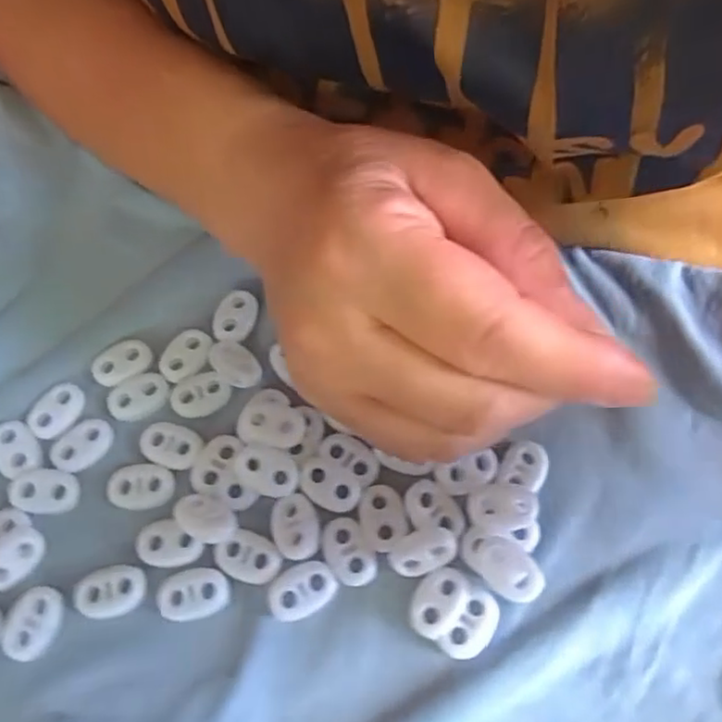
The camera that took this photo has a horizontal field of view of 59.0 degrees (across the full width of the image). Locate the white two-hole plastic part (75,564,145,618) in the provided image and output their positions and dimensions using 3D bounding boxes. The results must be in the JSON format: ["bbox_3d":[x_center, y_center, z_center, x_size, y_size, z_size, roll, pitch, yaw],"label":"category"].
[{"bbox_3d":[-0.082,0.075,0.208,0.022,0.004,0.015,-7,68,-1],"label":"white two-hole plastic part"}]

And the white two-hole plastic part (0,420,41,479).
[{"bbox_3d":[-0.125,0.032,0.228,0.015,0.004,0.021,-33,70,-11],"label":"white two-hole plastic part"}]

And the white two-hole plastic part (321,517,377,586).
[{"bbox_3d":[-0.005,0.063,0.210,0.014,0.004,0.022,-28,69,-9],"label":"white two-hole plastic part"}]

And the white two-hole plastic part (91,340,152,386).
[{"bbox_3d":[-0.091,0.000,0.239,0.022,0.004,0.014,-30,70,-10],"label":"white two-hole plastic part"}]

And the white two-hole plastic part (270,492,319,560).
[{"bbox_3d":[-0.022,0.055,0.212,0.015,0.004,0.022,-16,68,-5],"label":"white two-hole plastic part"}]

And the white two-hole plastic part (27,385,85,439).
[{"bbox_3d":[-0.112,0.018,0.233,0.015,0.004,0.022,33,72,14],"label":"white two-hole plastic part"}]

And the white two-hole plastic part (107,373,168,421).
[{"bbox_3d":[-0.082,0.013,0.233,0.022,0.004,0.015,-24,69,-8],"label":"white two-hole plastic part"}]

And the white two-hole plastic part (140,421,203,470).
[{"bbox_3d":[-0.068,0.030,0.226,0.023,0.004,0.014,17,69,9],"label":"white two-hole plastic part"}]

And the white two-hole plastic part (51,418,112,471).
[{"bbox_3d":[-0.100,0.030,0.227,0.022,0.004,0.015,-39,72,-13],"label":"white two-hole plastic part"}]

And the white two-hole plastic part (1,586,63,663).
[{"bbox_3d":[-0.106,0.085,0.205,0.015,0.004,0.023,22,70,11],"label":"white two-hole plastic part"}]

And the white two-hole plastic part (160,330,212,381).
[{"bbox_3d":[-0.067,-0.003,0.239,0.016,0.004,0.022,36,73,15],"label":"white two-hole plastic part"}]

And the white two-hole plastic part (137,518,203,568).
[{"bbox_3d":[-0.064,0.061,0.213,0.021,0.005,0.015,-4,68,0],"label":"white two-hole plastic part"}]

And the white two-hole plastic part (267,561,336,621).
[{"bbox_3d":[-0.020,0.074,0.205,0.022,0.004,0.015,-27,69,-9],"label":"white two-hole plastic part"}]

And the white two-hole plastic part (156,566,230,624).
[{"bbox_3d":[-0.055,0.075,0.206,0.023,0.004,0.015,-11,68,-3],"label":"white two-hole plastic part"}]

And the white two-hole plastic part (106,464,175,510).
[{"bbox_3d":[-0.077,0.044,0.222,0.023,0.004,0.015,-3,68,0],"label":"white two-hole plastic part"}]

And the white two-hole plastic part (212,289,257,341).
[{"bbox_3d":[-0.049,-0.019,0.245,0.016,0.004,0.022,9,68,6],"label":"white two-hole plastic part"}]

